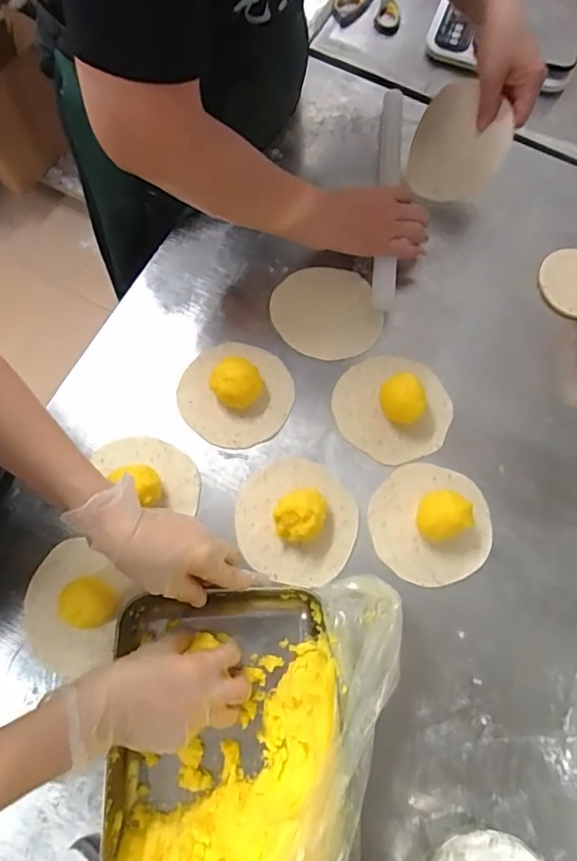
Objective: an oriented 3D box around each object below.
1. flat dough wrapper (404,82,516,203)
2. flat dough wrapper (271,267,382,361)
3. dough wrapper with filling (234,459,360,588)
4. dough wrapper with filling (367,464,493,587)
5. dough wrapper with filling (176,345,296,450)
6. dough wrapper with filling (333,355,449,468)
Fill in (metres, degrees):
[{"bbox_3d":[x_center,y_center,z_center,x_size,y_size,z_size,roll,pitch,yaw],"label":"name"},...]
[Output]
[{"bbox_3d":[0.208,-0.347,0.648,0.107,0.142,0.015,29,69,5],"label":"flat dough wrapper"},{"bbox_3d":[0.044,-0.138,0.618,0.119,0.010,0.119,0,72,-1],"label":"flat dough wrapper"},{"bbox_3d":[0.009,0.087,0.525,0.123,0.045,0.122,0,72,-1],"label":"dough wrapper with filling"},{"bbox_3d":[0.148,0.092,0.527,0.122,0.050,0.119,0,72,-1],"label":"dough wrapper with filling"},{"bbox_3d":[-0.060,-0.047,0.569,0.123,0.053,0.118,0,72,-1],"label":"dough wrapper with filling"},{"bbox_3d":[0.118,-0.032,0.564,0.126,0.048,0.121,0,72,-1],"label":"dough wrapper with filling"}]

